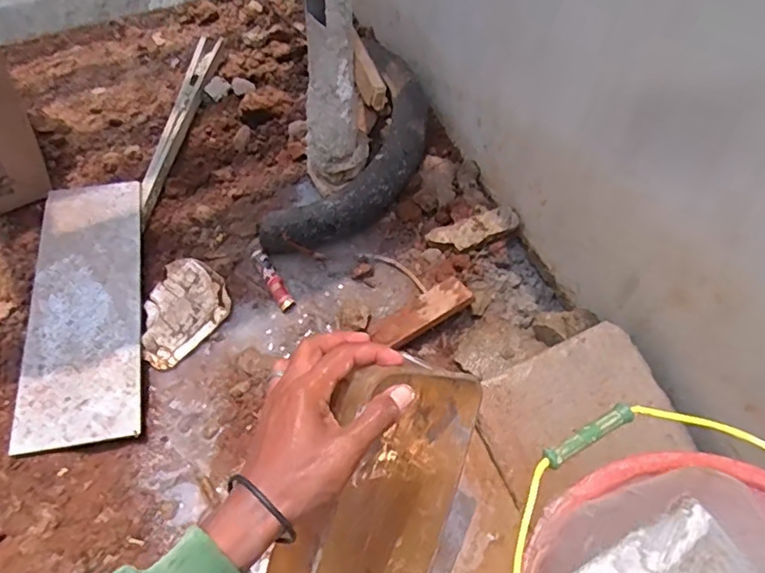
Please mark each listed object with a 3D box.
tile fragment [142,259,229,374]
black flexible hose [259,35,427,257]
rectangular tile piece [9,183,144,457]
[{"bbox_3d":[-0.281,0.039,0.823,0.105,0.017,0.162,25,59,-2],"label":"tile fragment"},{"bbox_3d":[-0.031,-0.210,0.939,0.171,0.094,0.413,20,60,15],"label":"black flexible hose"},{"bbox_3d":[-0.410,0.019,0.805,0.150,0.016,0.409,-10,58,-7],"label":"rectangular tile piece"}]

